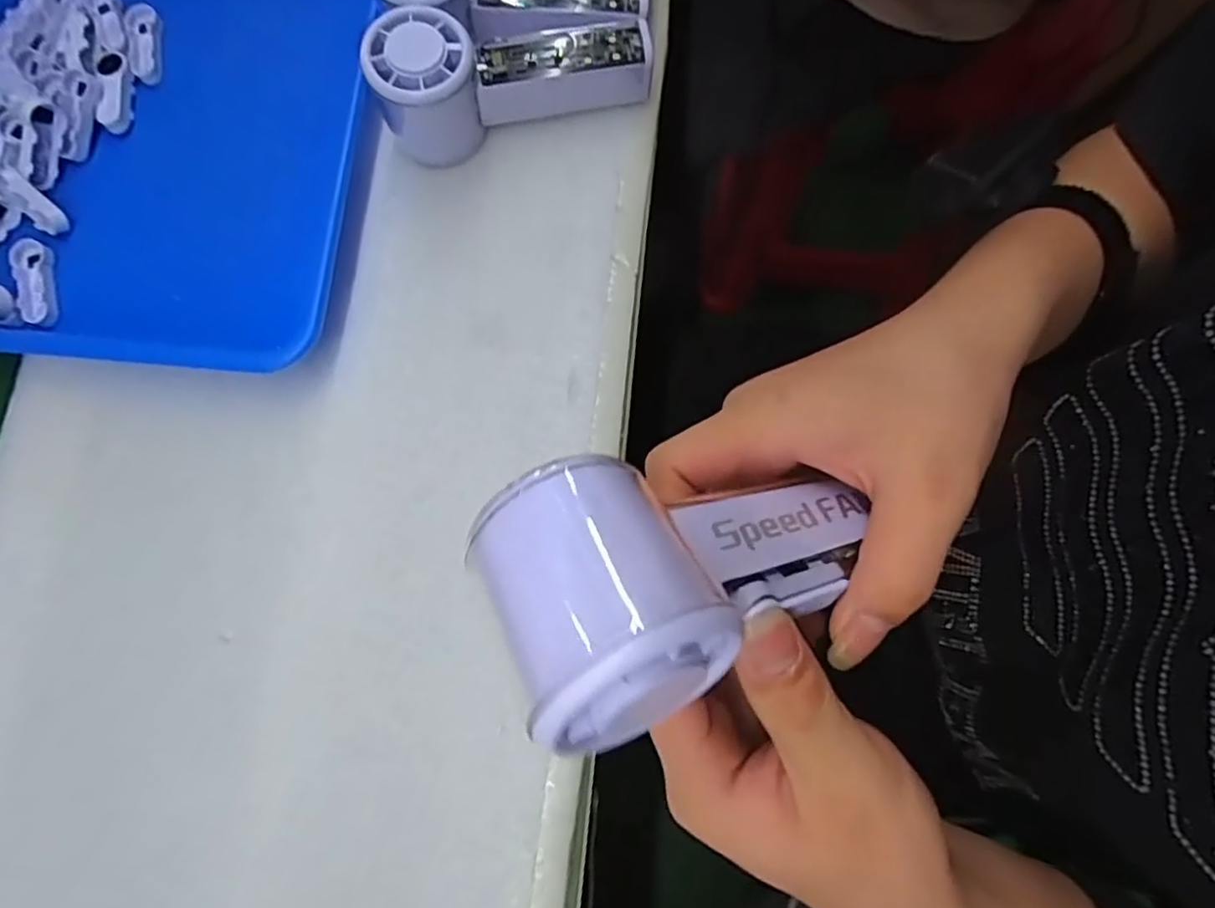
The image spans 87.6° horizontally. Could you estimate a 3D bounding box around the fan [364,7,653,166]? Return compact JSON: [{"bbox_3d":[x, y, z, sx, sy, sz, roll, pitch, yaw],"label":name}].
[{"bbox_3d":[-0.054,-0.217,0.362,0.153,0.060,0.056,-17,76,-3],"label":"fan"}]

